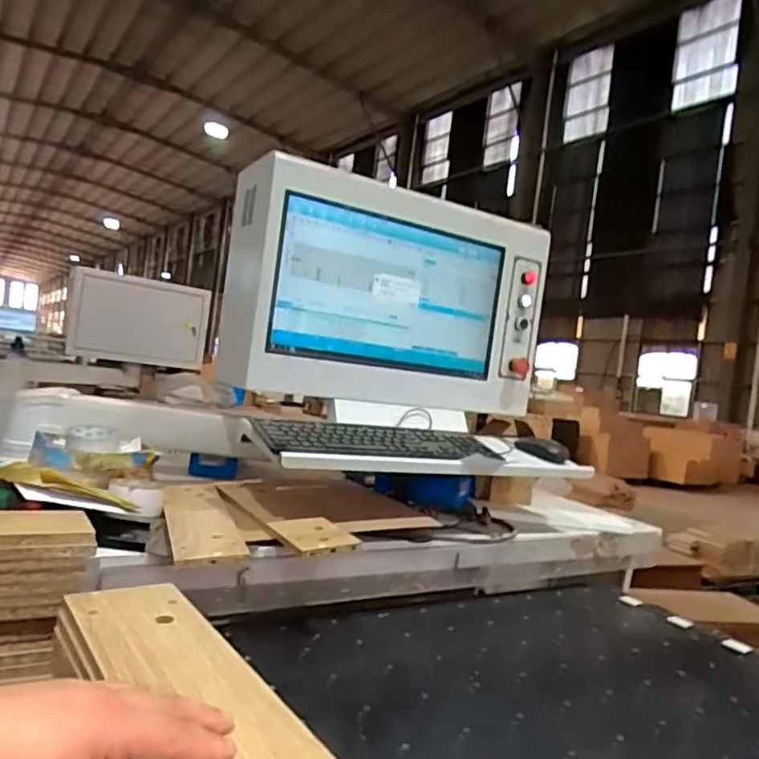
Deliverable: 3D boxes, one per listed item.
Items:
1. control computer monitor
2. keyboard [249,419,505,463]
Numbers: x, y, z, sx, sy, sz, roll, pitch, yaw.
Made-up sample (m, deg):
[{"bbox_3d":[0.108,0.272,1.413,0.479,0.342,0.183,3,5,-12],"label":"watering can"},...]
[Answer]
[{"bbox_3d":[0.022,-0.152,1.176,0.624,0.396,0.197,6,11,-25],"label":"control computer monitor"},{"bbox_3d":[0.002,0.103,1.069,0.401,0.042,0.179,7,1,-27],"label":"keyboard"}]

